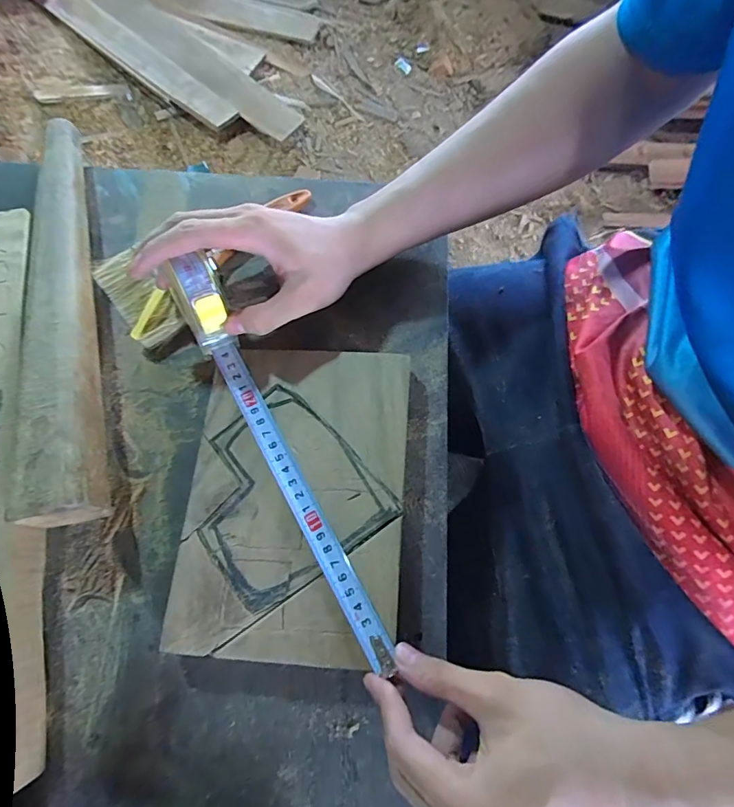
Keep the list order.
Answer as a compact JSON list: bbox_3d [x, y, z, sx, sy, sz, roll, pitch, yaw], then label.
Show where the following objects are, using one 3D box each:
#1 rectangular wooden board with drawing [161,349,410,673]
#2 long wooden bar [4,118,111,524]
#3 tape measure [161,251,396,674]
[{"bbox_3d":[-0.046,0.062,0.321,0.141,0.028,0.203,5,71,0],"label":"rectangular wooden board with drawing"},{"bbox_3d":[-0.239,-0.088,0.360,0.048,0.050,0.362,-13,72,-6],"label":"long wooden bar"},{"bbox_3d":[-0.058,0.033,0.308,0.030,0.046,0.285,-27,81,-10],"label":"tape measure"}]

